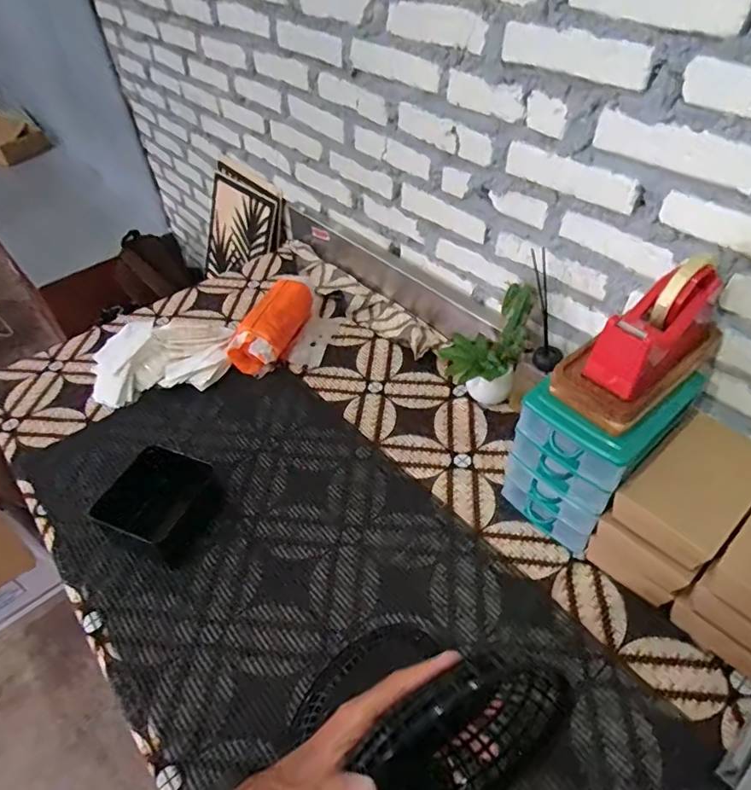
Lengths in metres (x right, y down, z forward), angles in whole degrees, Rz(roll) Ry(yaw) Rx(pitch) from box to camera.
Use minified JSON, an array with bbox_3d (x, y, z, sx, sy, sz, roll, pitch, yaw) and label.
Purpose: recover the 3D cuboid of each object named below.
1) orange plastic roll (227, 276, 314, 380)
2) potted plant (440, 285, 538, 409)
[{"bbox_3d":[-0.191,-0.124,0.963,0.080,0.091,0.192,18,54,18],"label":"orange plastic roll"},{"bbox_3d":[0.172,-0.079,0.834,0.135,0.181,0.112,3,50,6],"label":"potted plant"}]

